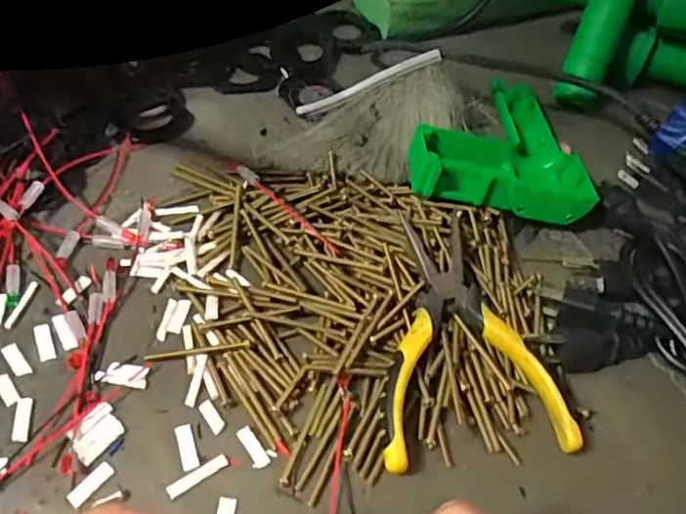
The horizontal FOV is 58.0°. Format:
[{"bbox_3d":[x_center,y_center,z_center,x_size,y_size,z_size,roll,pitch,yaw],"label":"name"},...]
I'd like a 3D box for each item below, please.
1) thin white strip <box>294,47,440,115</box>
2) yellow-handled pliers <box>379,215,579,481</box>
[{"bbox_3d":[0.019,-0.125,0.446,0.108,0.006,0.010,-22,53,6],"label":"thin white strip"},{"bbox_3d":[0.061,0.042,0.339,0.094,0.032,0.136,-3,52,-8],"label":"yellow-handled pliers"}]

